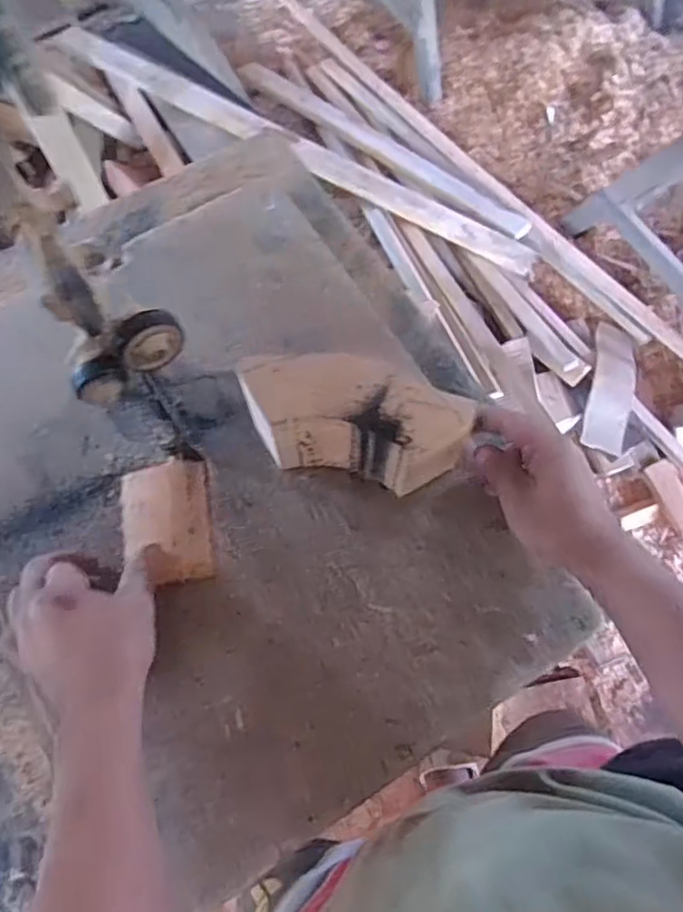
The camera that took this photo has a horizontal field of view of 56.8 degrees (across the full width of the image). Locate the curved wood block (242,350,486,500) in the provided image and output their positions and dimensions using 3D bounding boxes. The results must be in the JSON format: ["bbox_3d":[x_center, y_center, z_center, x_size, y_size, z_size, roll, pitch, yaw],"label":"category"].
[{"bbox_3d":[0.013,-0.023,0.513,0.174,0.097,0.069,11,70,5],"label":"curved wood block"}]

